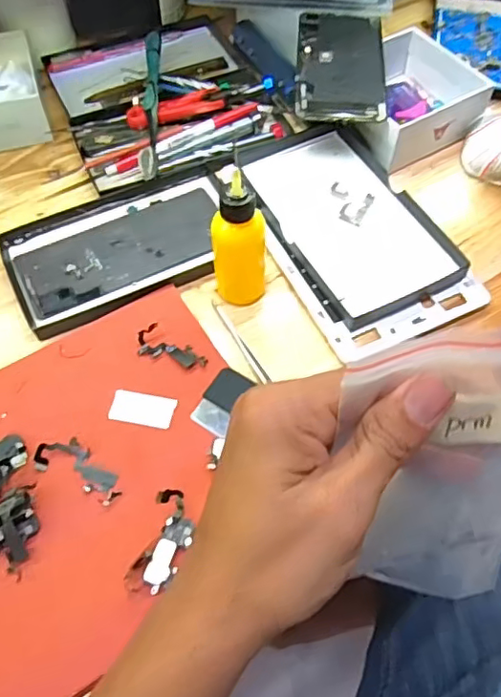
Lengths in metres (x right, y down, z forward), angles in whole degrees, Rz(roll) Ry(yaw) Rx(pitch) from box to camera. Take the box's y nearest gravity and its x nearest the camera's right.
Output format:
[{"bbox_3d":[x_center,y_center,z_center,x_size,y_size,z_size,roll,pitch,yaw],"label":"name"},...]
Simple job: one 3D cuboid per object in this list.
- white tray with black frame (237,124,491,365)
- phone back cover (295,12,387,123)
[{"bbox_3d":[0.074,-0.097,0.429,0.119,0.013,0.208,-23,62,-13],"label":"white tray with black frame"},{"bbox_3d":[0.076,-0.242,0.472,0.072,0.011,0.145,2,59,5],"label":"phone back cover"}]

